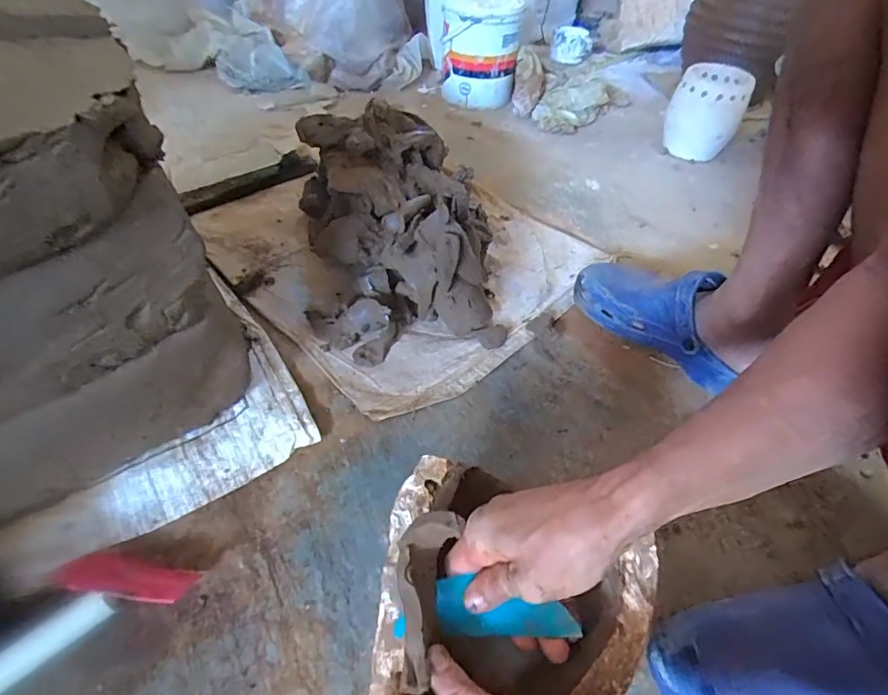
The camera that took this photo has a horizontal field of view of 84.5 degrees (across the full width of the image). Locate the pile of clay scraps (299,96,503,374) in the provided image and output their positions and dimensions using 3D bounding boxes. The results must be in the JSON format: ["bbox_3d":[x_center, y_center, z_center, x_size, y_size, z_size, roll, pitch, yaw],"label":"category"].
[{"bbox_3d":[-0.055,-0.164,0.645,0.250,0.188,0.308,-5,47,-8],"label":"pile of clay scraps"}]

